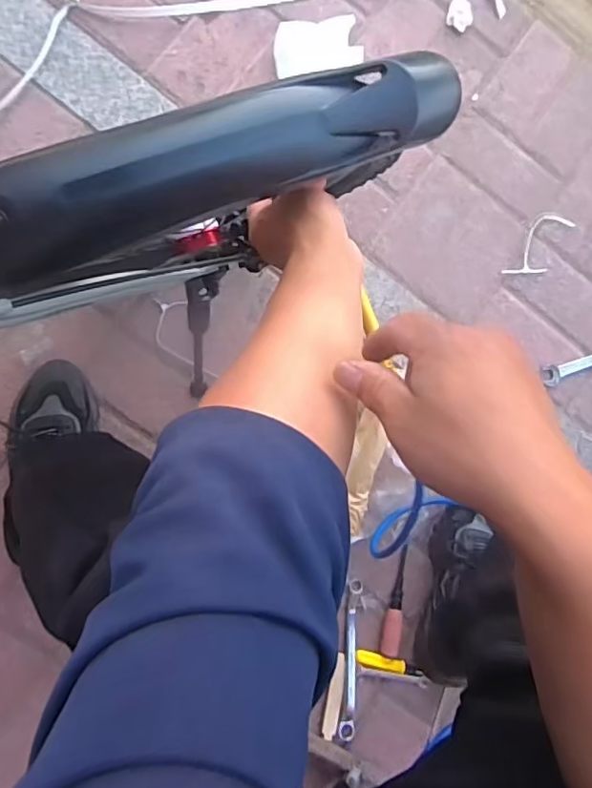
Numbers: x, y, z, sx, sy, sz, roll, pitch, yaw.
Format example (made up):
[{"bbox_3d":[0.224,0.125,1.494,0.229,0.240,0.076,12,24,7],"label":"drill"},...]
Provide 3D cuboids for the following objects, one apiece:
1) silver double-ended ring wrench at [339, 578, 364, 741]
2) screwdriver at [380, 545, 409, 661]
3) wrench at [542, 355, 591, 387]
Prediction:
[{"bbox_3d":[0.081,0.383,0.828,0.021,0.023,0.219,6,88,-8],"label":"silver double-ended ring wrench"},{"bbox_3d":[0.145,0.303,0.841,0.028,0.020,0.154,7,88,-8],"label":"screwdriver"},{"bbox_3d":[0.465,-0.052,0.909,0.153,0.009,0.033,-20,92,-8],"label":"wrench"}]

